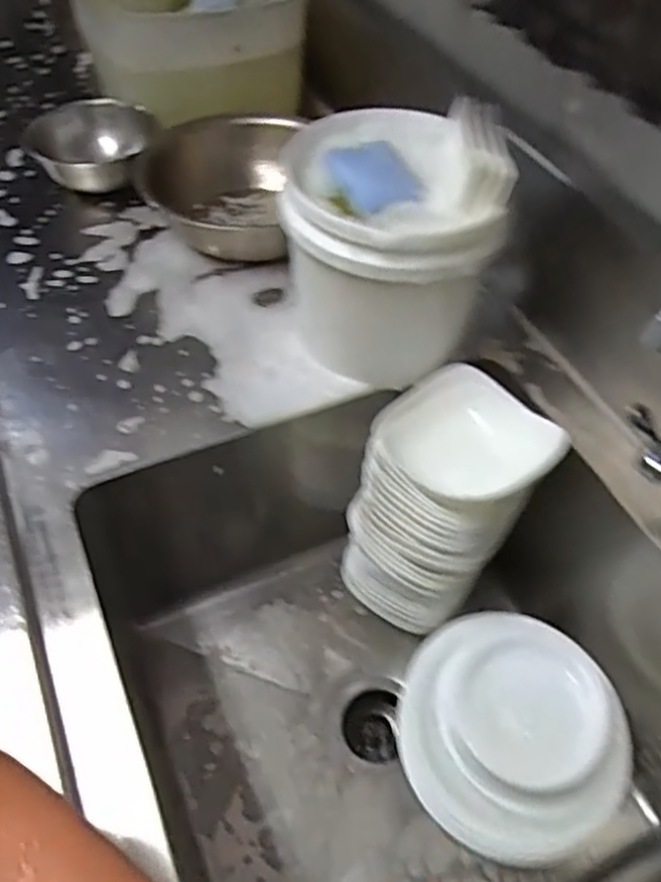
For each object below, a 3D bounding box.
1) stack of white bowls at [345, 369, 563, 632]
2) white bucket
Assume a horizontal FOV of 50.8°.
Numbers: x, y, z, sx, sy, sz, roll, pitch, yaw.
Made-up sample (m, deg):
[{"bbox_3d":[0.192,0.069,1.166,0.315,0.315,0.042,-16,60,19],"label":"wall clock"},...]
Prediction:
[{"bbox_3d":[0.123,0.079,0.788,0.162,0.280,0.164,36,59,24],"label":"stack of white bowls"},{"bbox_3d":[0.063,-0.209,0.727,0.197,0.215,0.219,6,52,3],"label":"white bucket"}]

